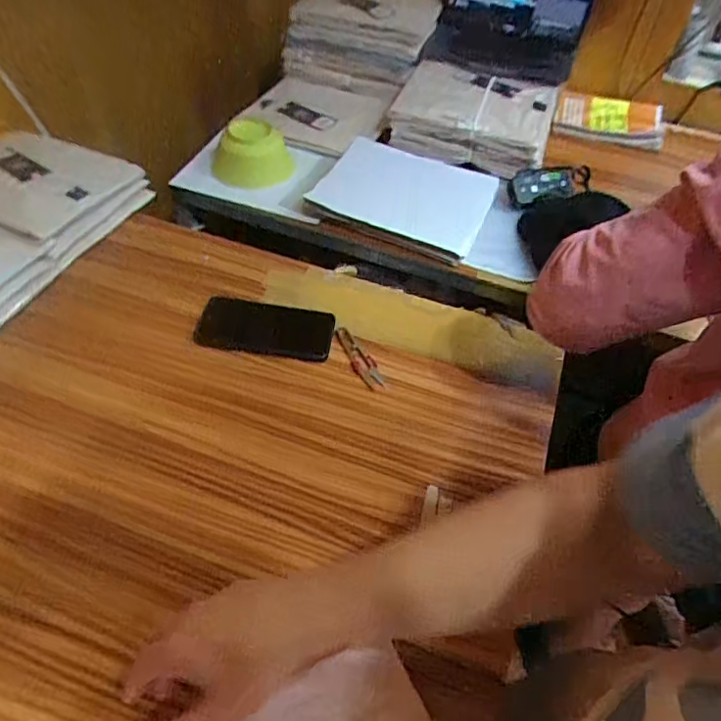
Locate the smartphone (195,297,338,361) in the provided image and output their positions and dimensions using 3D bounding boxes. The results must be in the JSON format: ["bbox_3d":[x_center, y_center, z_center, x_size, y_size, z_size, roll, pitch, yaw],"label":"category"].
[{"bbox_3d":[-0.121,-0.042,0.722,0.169,0.013,0.082,8,50,1],"label":"smartphone"}]

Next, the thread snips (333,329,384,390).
[{"bbox_3d":[-0.001,-0.004,0.710,0.031,0.008,0.100,-16,54,-18],"label":"thread snips"}]

